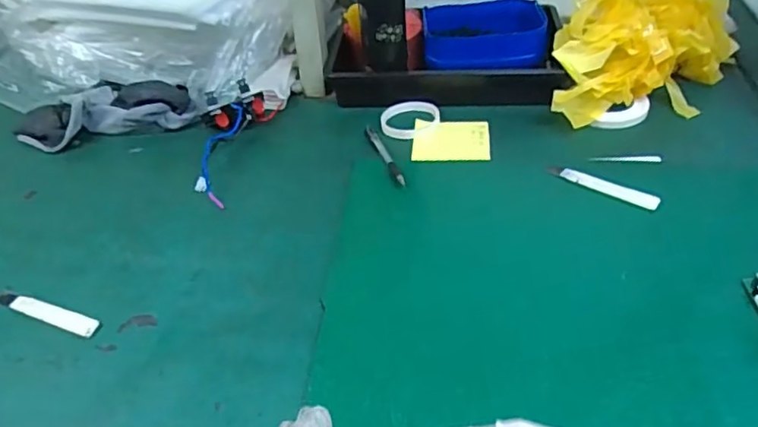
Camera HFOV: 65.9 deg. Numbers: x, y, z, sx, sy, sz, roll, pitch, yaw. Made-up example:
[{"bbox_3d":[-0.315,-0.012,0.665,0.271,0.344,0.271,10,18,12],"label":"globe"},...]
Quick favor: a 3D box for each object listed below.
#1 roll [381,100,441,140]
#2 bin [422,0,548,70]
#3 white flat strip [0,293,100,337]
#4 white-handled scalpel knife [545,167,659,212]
[{"bbox_3d":[0.047,-0.142,0.873,0.092,0.011,0.092,-3,41,2],"label":"roll"},{"bbox_3d":[0.170,-0.285,0.956,0.188,0.073,0.120,-3,41,2],"label":"bin"},{"bbox_3d":[-0.358,0.106,0.630,0.137,0.007,0.023,13,44,20],"label":"white flat strip"},{"bbox_3d":[0.276,-0.035,0.726,0.137,0.006,0.022,25,49,30],"label":"white-handled scalpel knife"}]

